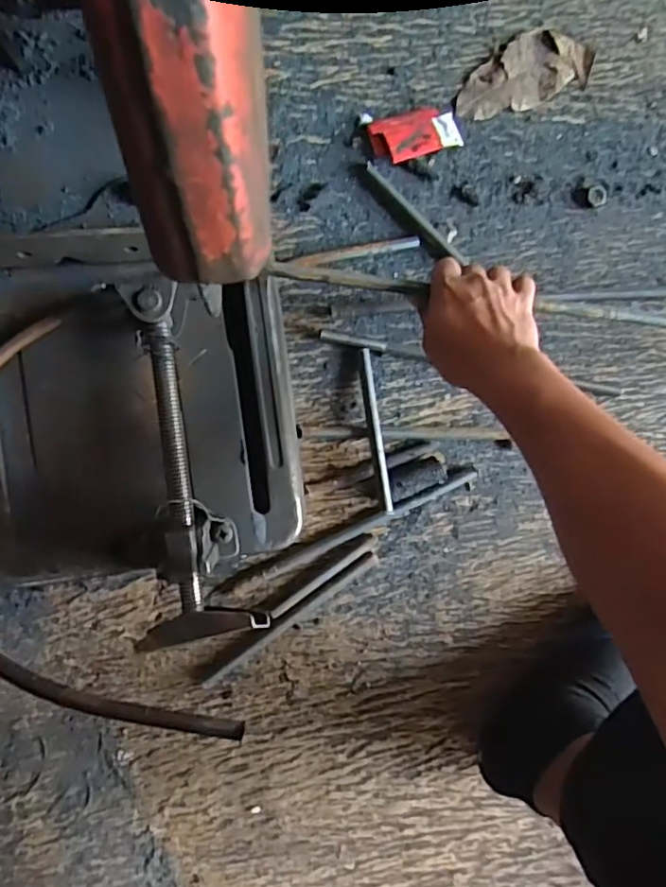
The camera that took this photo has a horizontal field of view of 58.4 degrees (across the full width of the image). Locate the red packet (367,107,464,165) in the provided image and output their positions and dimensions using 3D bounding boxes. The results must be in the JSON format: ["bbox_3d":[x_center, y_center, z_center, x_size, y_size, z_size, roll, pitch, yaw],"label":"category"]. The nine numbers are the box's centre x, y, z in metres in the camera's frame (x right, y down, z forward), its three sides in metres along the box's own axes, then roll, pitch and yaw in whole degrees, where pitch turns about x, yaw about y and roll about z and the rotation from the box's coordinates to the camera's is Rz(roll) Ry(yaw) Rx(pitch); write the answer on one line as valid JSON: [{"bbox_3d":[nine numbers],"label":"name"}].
[{"bbox_3d":[0.078,-0.292,0.563,0.083,0.016,0.044,-19,93,-7],"label":"red packet"}]

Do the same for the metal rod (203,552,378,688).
[{"bbox_3d":[-0.039,0.162,0.554,0.191,0.009,0.014,-36,95,-6],"label":"metal rod"}]

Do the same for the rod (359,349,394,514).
[{"bbox_3d":[0.039,-0.012,0.546,0.011,0.007,0.151,-10,83,15],"label":"rod"}]

